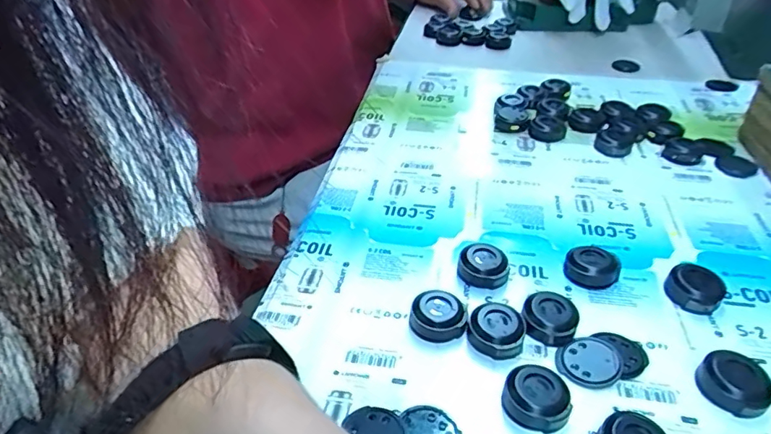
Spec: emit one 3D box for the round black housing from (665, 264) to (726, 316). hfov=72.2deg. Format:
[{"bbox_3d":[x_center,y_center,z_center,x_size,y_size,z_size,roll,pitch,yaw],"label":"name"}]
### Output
[{"bbox_3d":[0.179,0.042,0.307,0.030,0.014,0.029,-1,37,0],"label":"round black housing"}]

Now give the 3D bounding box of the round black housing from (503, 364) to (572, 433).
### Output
[{"bbox_3d":[0.071,0.084,0.248,0.029,0.014,0.026,11,38,16],"label":"round black housing"}]

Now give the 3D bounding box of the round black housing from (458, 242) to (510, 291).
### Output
[{"bbox_3d":[0.060,0.030,0.325,0.029,0.014,0.028,-1,37,0],"label":"round black housing"}]

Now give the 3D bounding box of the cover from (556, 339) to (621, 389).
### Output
[{"bbox_3d":[0.104,0.074,0.269,0.031,0.004,0.026,-4,37,-5],"label":"cover"}]

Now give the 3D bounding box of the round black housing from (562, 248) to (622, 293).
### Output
[{"bbox_3d":[0.125,0.032,0.324,0.028,0.016,0.028,-1,37,0],"label":"round black housing"}]

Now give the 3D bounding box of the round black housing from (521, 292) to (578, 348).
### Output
[{"bbox_3d":[0.090,0.056,0.290,0.029,0.013,0.030,-1,37,0],"label":"round black housing"}]

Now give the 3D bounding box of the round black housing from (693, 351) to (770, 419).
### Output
[{"bbox_3d":[0.169,0.081,0.257,0.030,0.011,0.030,-1,37,0],"label":"round black housing"}]

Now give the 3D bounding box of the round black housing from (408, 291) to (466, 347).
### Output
[{"bbox_3d":[0.028,0.055,0.292,0.028,0.013,0.025,-8,37,-10],"label":"round black housing"}]

